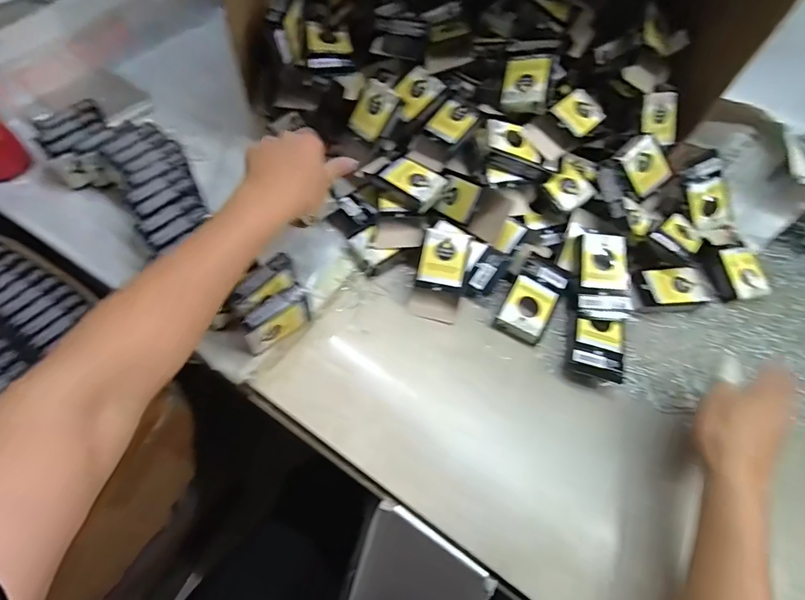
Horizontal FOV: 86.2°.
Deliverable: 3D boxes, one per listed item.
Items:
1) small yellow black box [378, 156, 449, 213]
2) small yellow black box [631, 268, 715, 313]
[{"bbox_3d":[0.013,-0.139,0.508,0.066,0.022,0.053,35,64,13],"label":"small yellow black box"},{"bbox_3d":[0.318,-0.013,0.515,0.098,0.028,0.052,1,61,-5],"label":"small yellow black box"}]

